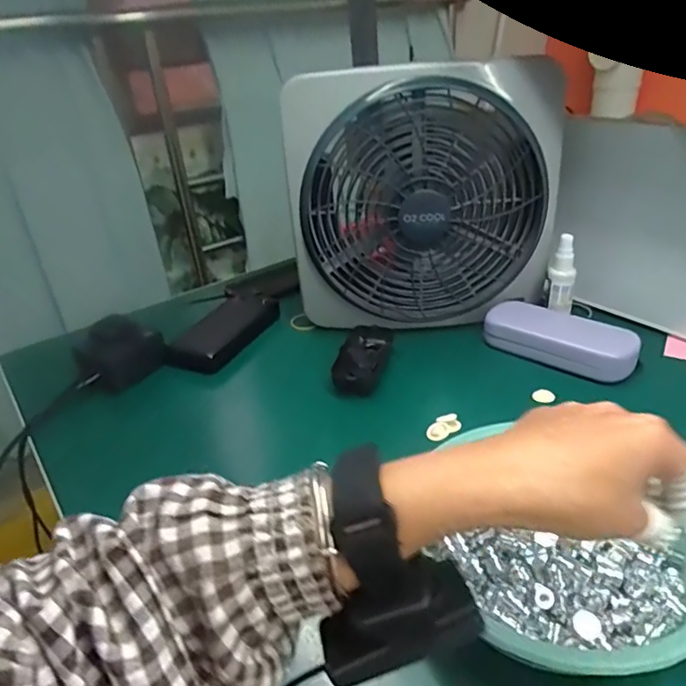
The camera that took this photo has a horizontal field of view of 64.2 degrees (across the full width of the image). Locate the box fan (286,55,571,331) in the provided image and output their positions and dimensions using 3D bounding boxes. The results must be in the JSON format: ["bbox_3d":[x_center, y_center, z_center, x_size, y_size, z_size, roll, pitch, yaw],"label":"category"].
[{"bbox_3d":[0.089,-0.152,0.633,0.296,0.280,0.077,-8,31,-4],"label":"box fan"}]

